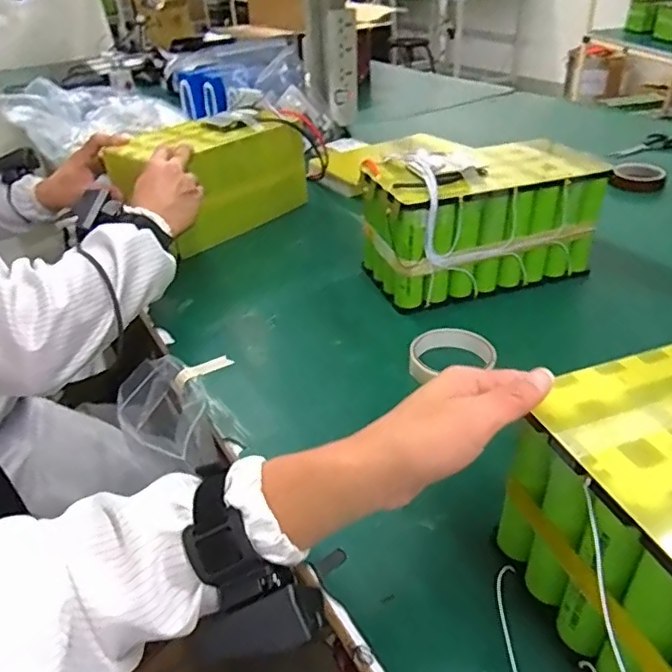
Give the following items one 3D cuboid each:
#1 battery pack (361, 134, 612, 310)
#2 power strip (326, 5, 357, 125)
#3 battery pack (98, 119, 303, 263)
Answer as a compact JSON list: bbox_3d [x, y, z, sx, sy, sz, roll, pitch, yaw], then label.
[{"bbox_3d":[0.180,-0.152,0.720,0.266,0.154,0.124,-12,37,-11],"label":"battery pack"},{"bbox_3d":[0.012,-0.582,1.238,0.070,0.217,0.045,-3,36,1],"label":"power strip"},{"bbox_3d":[-0.192,-0.255,0.919,0.129,0.150,0.282,21,43,31],"label":"battery pack"}]

